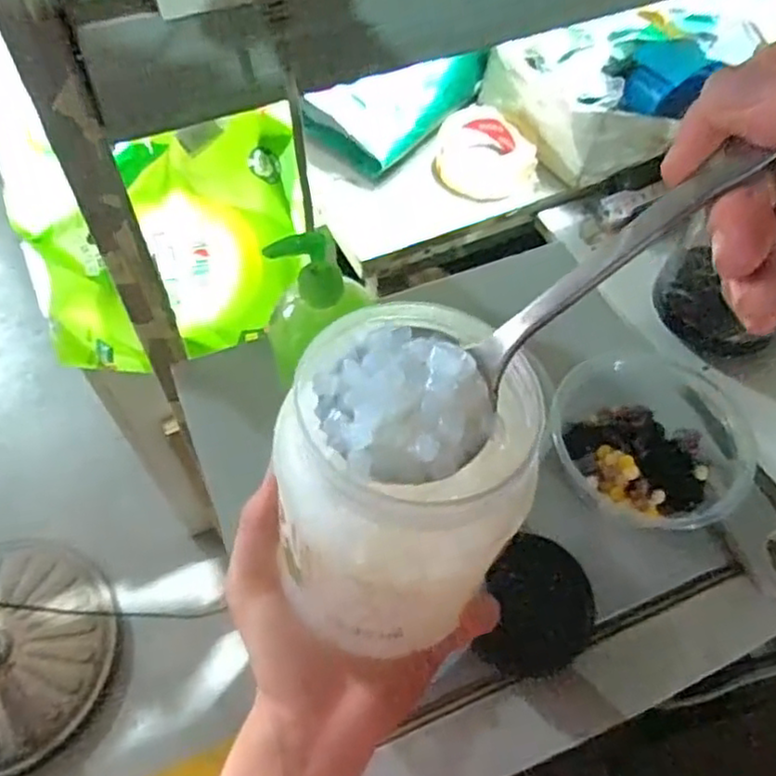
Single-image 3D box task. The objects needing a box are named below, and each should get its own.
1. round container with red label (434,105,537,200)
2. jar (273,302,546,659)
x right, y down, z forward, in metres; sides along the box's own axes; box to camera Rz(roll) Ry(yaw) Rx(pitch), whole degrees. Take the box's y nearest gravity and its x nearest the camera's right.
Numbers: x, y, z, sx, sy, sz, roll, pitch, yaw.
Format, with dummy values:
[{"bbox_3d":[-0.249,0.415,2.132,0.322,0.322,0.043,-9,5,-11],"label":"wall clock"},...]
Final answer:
[{"bbox_3d":[0.114,-0.273,0.792,0.112,0.042,0.115,1,60,-1],"label":"round container with red label"},{"bbox_3d":[0.007,0.038,0.267,0.087,0.106,0.106,24,62,12],"label":"jar"}]

